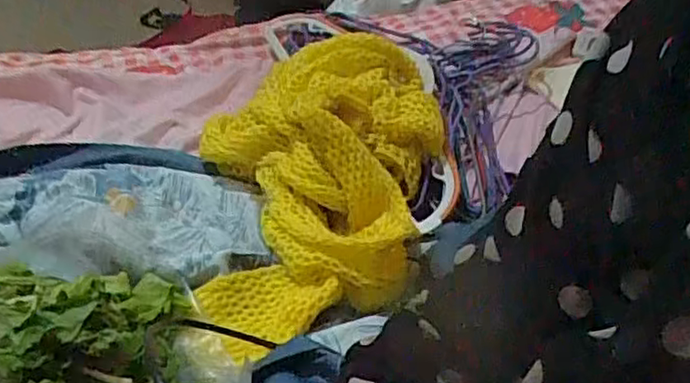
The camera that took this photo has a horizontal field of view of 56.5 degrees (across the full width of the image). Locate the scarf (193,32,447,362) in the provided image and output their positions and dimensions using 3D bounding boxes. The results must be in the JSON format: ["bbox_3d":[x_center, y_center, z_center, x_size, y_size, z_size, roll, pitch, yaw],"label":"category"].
[{"bbox_3d":[-0.011,-0.026,0.575,0.232,0.087,0.340,-4,39,-8],"label":"scarf"}]

